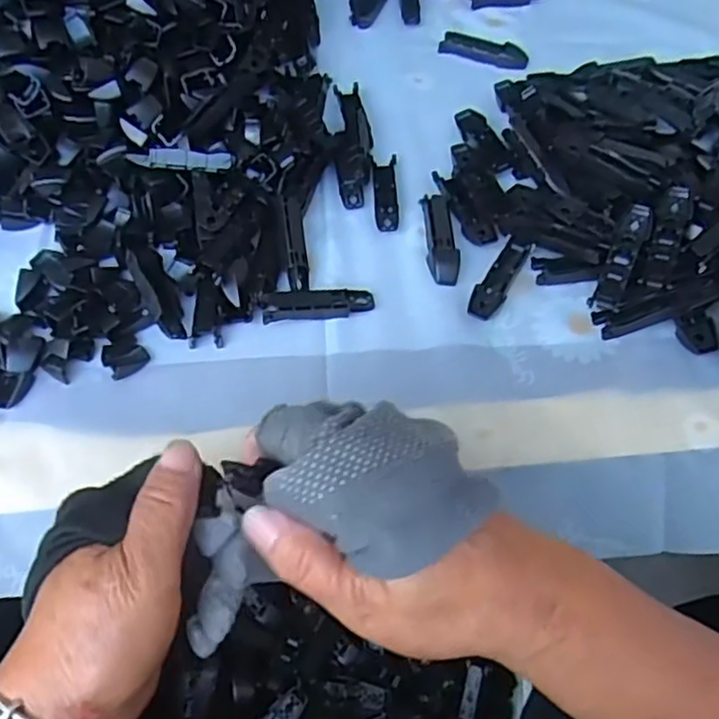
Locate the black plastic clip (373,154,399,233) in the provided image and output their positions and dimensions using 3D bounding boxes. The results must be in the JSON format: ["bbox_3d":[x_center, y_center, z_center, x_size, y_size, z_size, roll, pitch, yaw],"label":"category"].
[{"bbox_3d":[0.018,-0.111,0.461,0.016,0.008,0.060,0,57,-5],"label":"black plastic clip"}]

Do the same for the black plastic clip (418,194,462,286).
[{"bbox_3d":[0.051,-0.078,0.437,0.019,0.008,0.069,-3,58,-7],"label":"black plastic clip"}]

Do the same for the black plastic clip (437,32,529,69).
[{"bbox_3d":[0.098,-0.244,0.546,0.069,0.008,0.019,23,58,10],"label":"black plastic clip"}]

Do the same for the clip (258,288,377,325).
[{"bbox_3d":[-0.024,-0.032,0.410,0.065,0.012,0.018,-7,58,-10],"label":"clip"}]

